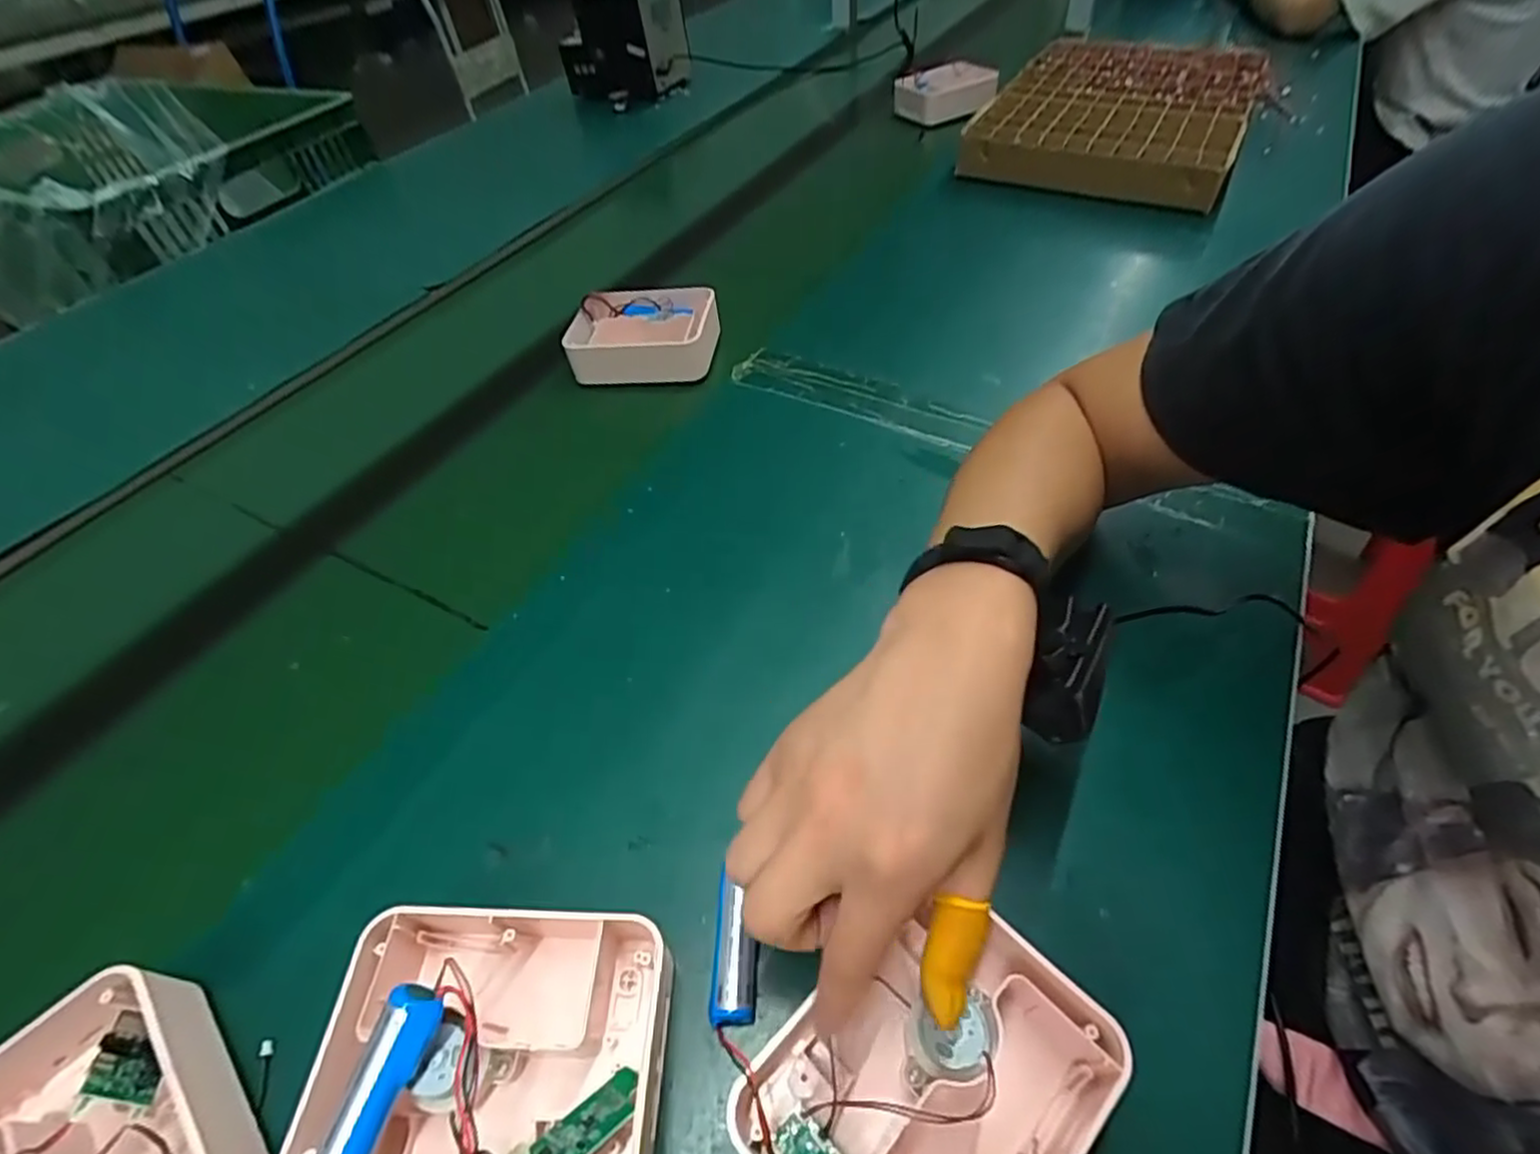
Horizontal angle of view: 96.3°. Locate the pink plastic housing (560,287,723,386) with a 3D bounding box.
[{"bbox_3d":[-0.118,-0.228,0.652,0.139,0.051,0.096,-3,47,2],"label":"pink plastic housing"}]

